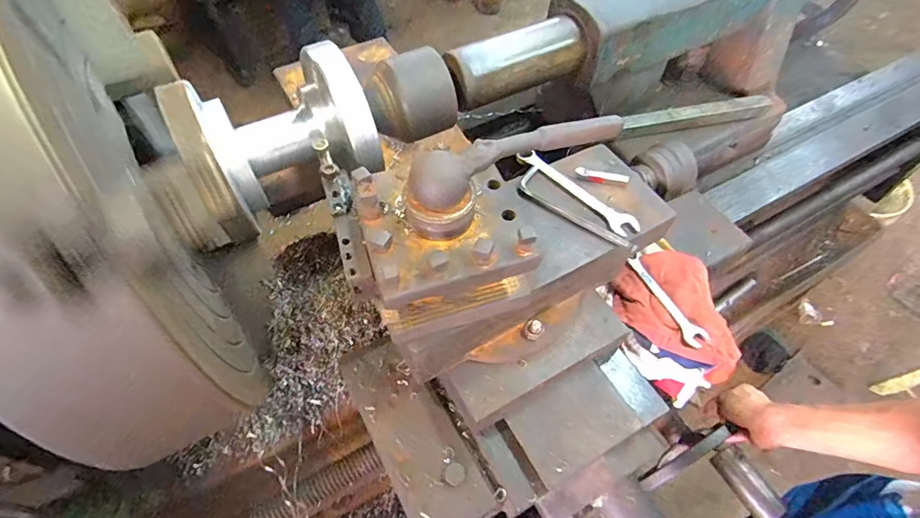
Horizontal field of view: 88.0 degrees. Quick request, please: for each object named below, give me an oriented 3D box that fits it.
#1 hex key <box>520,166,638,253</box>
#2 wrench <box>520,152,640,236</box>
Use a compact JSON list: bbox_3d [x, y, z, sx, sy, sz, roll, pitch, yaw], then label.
[{"bbox_3d":[0.127,-0.050,0.529,0.032,0.012,0.149,-37,64,-23],"label":"hex key"},{"bbox_3d":[0.136,-0.079,0.550,0.155,0.013,0.026,39,64,23],"label":"wrench"}]

